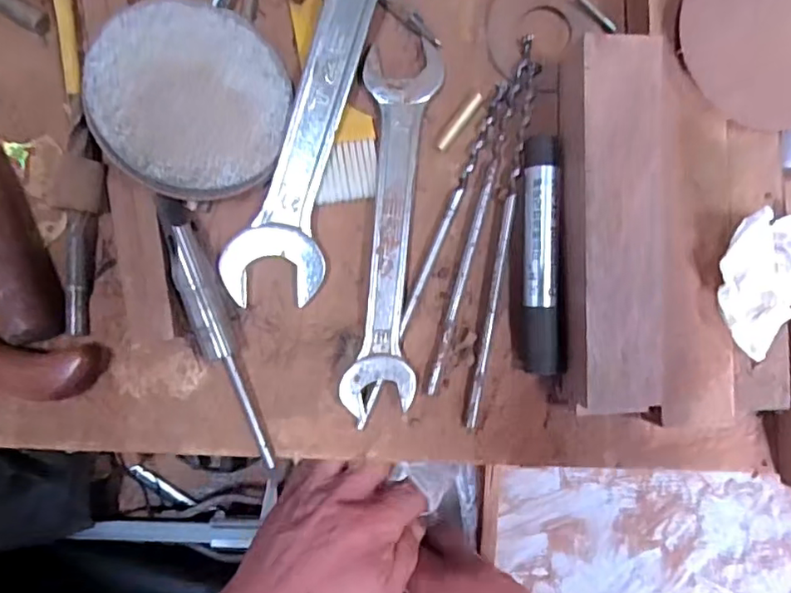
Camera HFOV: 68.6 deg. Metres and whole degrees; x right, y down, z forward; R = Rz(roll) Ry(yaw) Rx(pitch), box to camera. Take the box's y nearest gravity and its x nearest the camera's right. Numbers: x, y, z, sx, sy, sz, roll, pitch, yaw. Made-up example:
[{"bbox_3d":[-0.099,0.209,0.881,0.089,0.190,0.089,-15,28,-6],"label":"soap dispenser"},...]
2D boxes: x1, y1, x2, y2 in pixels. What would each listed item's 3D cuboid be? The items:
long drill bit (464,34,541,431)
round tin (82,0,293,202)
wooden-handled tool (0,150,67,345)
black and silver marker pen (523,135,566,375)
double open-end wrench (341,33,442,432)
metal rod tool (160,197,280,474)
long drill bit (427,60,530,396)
[{"bbox_3d":[0.059,-0.034,0.310,0.012,0.006,0.208,9,89,-3],"label":"long drill bit"},{"bbox_3d":[-0.101,-0.098,0.288,0.090,0.010,0.096,5,84,-22],"label":"round tin"},{"bbox_3d":[-0.198,-0.038,0.289,0.025,0.022,0.125,-21,90,-4],"label":"wooden-handled tool"},{"bbox_3d":[0.076,-0.022,0.306,0.019,0.016,0.121,-1,89,-4],"label":"black and silver marker pen"},{"bbox_3d":[-0.002,-0.039,0.304,0.038,0.013,0.195,6,89,-3],"label":"double open-end wrench"},{"bbox_3d":[-0.090,0.022,0.295,0.016,0.022,0.144,-19,90,-4],"label":"metal rod tool"},{"bbox_3d":[0.043,-0.036,0.310,0.008,0.005,0.180,15,88,-3],"label":"long drill bit"}]

